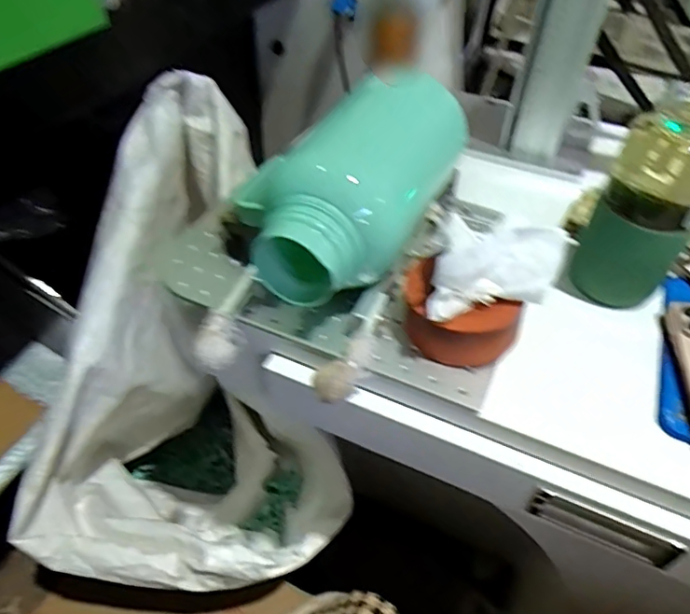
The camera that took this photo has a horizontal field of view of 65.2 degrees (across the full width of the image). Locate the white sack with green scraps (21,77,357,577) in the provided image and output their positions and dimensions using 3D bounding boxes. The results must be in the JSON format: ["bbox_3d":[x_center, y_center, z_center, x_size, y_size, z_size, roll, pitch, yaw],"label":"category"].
[{"bbox_3d":[-0.235,0.099,0.879,0.400,0.613,0.642,-2,45,-5],"label":"white sack with green scraps"}]

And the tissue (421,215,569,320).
[{"bbox_3d":[0.119,-0.025,0.422,0.094,0.053,0.072,13,46,10],"label":"tissue"}]

